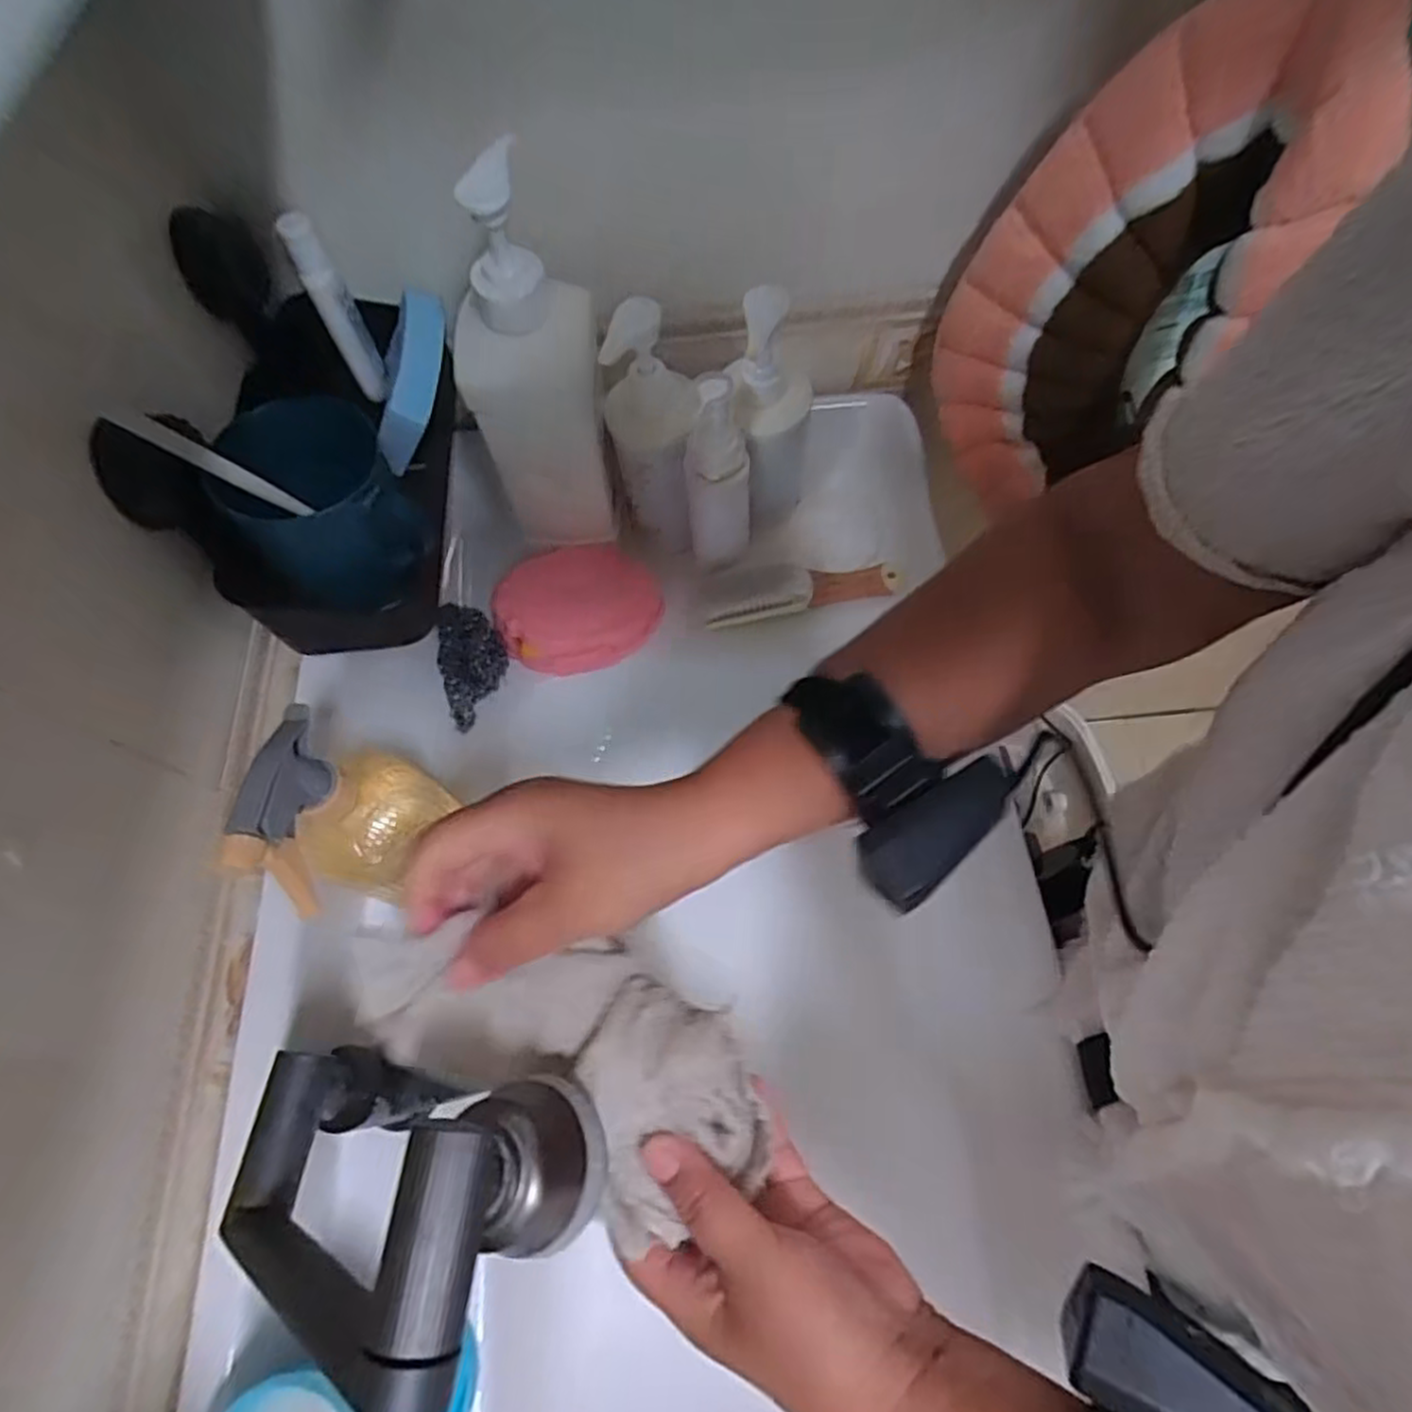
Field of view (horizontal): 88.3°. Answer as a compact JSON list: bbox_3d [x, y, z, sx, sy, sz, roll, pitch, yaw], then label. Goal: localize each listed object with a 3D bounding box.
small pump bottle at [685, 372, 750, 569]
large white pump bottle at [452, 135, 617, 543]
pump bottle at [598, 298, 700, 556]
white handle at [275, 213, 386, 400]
[{"bbox_3d":[0.008,-0.157,0.505,0.042,0.158,0.036,-6,65,0],"label":"small pump bottle"},{"bbox_3d":[-0.105,-0.197,0.462,0.086,0.244,0.053,-14,65,-4],"label":"large white pump bottle"},{"bbox_3d":[-0.036,-0.175,0.509,0.050,0.190,0.064,-18,66,-6],"label":"pump bottle"},{"bbox_3d":[-0.248,-0.265,0.488,0.024,0.113,0.026,-26,67,-9],"label":"white handle"}]

